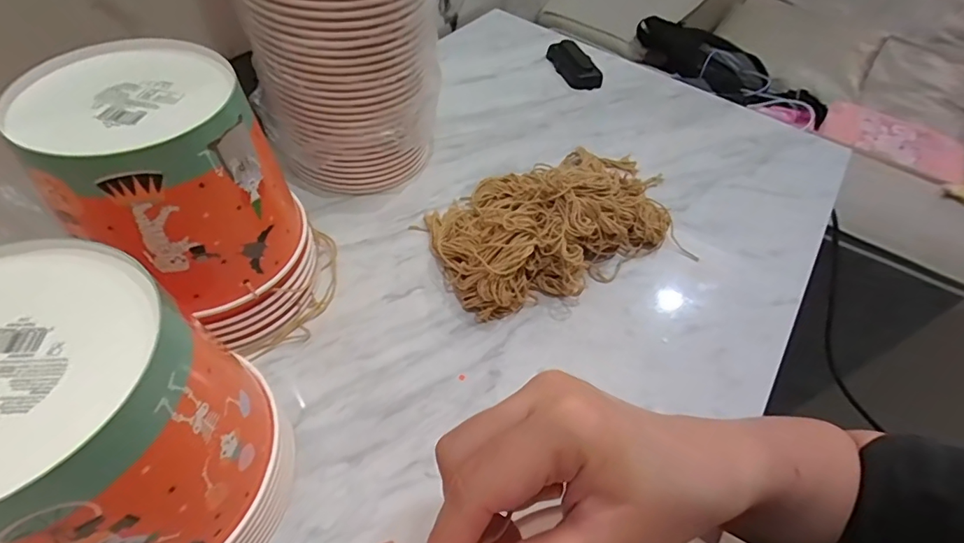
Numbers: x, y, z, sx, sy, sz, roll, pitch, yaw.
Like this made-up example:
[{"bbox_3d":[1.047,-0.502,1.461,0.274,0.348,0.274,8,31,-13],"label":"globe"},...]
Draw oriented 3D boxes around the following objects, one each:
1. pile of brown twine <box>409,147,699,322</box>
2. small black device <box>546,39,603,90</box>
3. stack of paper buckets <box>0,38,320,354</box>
[{"bbox_3d":[0.088,-0.071,0.498,0.284,0.075,0.176,-18,56,-19],"label":"pile of brown twine"},{"bbox_3d":[0.142,-0.318,0.737,0.053,0.029,0.116,-13,55,-16],"label":"small black device"},{"bbox_3d":[-0.219,-0.050,0.378,0.137,0.189,0.154,-36,63,-29],"label":"stack of paper buckets"}]

